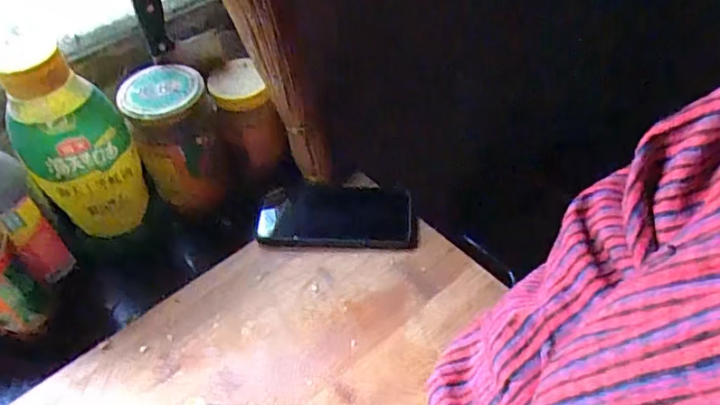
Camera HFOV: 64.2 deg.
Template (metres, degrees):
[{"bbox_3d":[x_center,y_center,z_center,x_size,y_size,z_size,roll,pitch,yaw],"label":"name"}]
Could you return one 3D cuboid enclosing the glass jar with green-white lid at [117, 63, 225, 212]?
[{"bbox_3d":[-0.187,-0.065,0.595,0.081,0.133,0.074,-2,48,3],"label":"glass jar with green-white lid"}]

